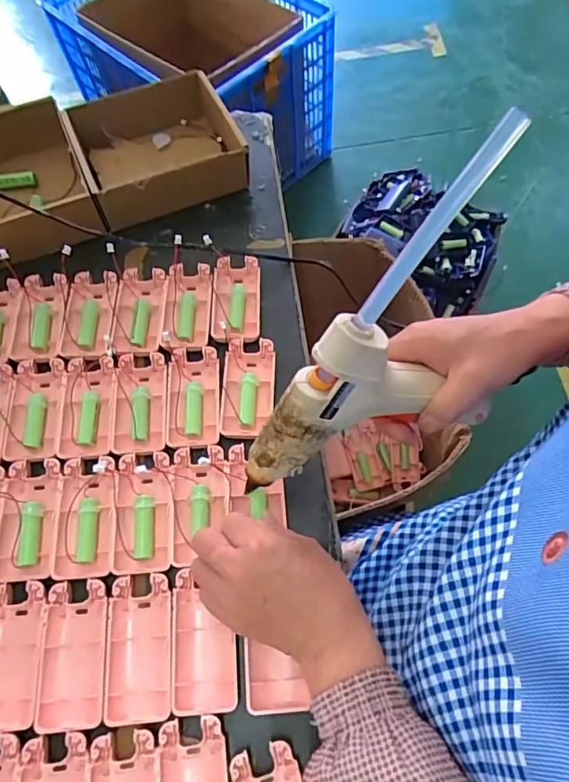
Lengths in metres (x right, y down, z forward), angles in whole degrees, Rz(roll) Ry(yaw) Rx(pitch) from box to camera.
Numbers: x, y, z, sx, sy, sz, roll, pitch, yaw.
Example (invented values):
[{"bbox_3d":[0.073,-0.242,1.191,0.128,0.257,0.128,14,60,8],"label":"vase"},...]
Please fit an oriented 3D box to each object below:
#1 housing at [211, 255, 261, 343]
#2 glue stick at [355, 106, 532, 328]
[{"bbox_3d":[-0.046,-0.088,0.479,0.046,0.015,0.093,-1,65,1],"label":"housing"},{"bbox_3d":[0.076,-0.083,0.263,0.013,0.125,0.011,-14,59,-45],"label":"glue stick"}]

